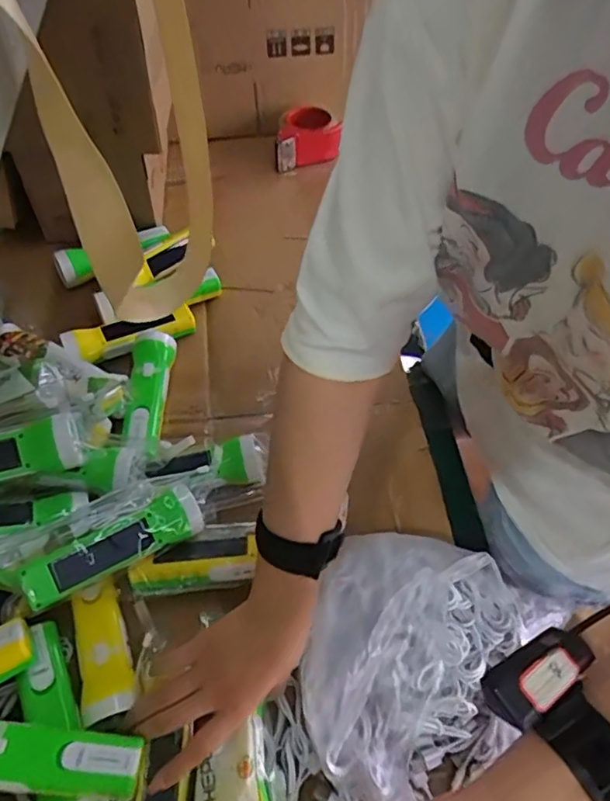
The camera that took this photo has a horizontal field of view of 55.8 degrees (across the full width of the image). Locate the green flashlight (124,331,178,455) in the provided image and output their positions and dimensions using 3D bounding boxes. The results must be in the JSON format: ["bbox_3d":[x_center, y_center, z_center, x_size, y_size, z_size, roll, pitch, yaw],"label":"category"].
[{"bbox_3d":[-0.188,-0.004,0.696,0.051,0.038,0.166,1,55,-1],"label":"green flashlight"}]

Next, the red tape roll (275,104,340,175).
[{"bbox_3d":[-0.007,-0.465,1.023,0.121,0.073,0.090,-19,57,-15],"label":"red tape roll"}]

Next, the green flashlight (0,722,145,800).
[{"bbox_3d":[-0.216,0.280,0.453,0.171,0.042,0.049,5,55,2],"label":"green flashlight"}]

